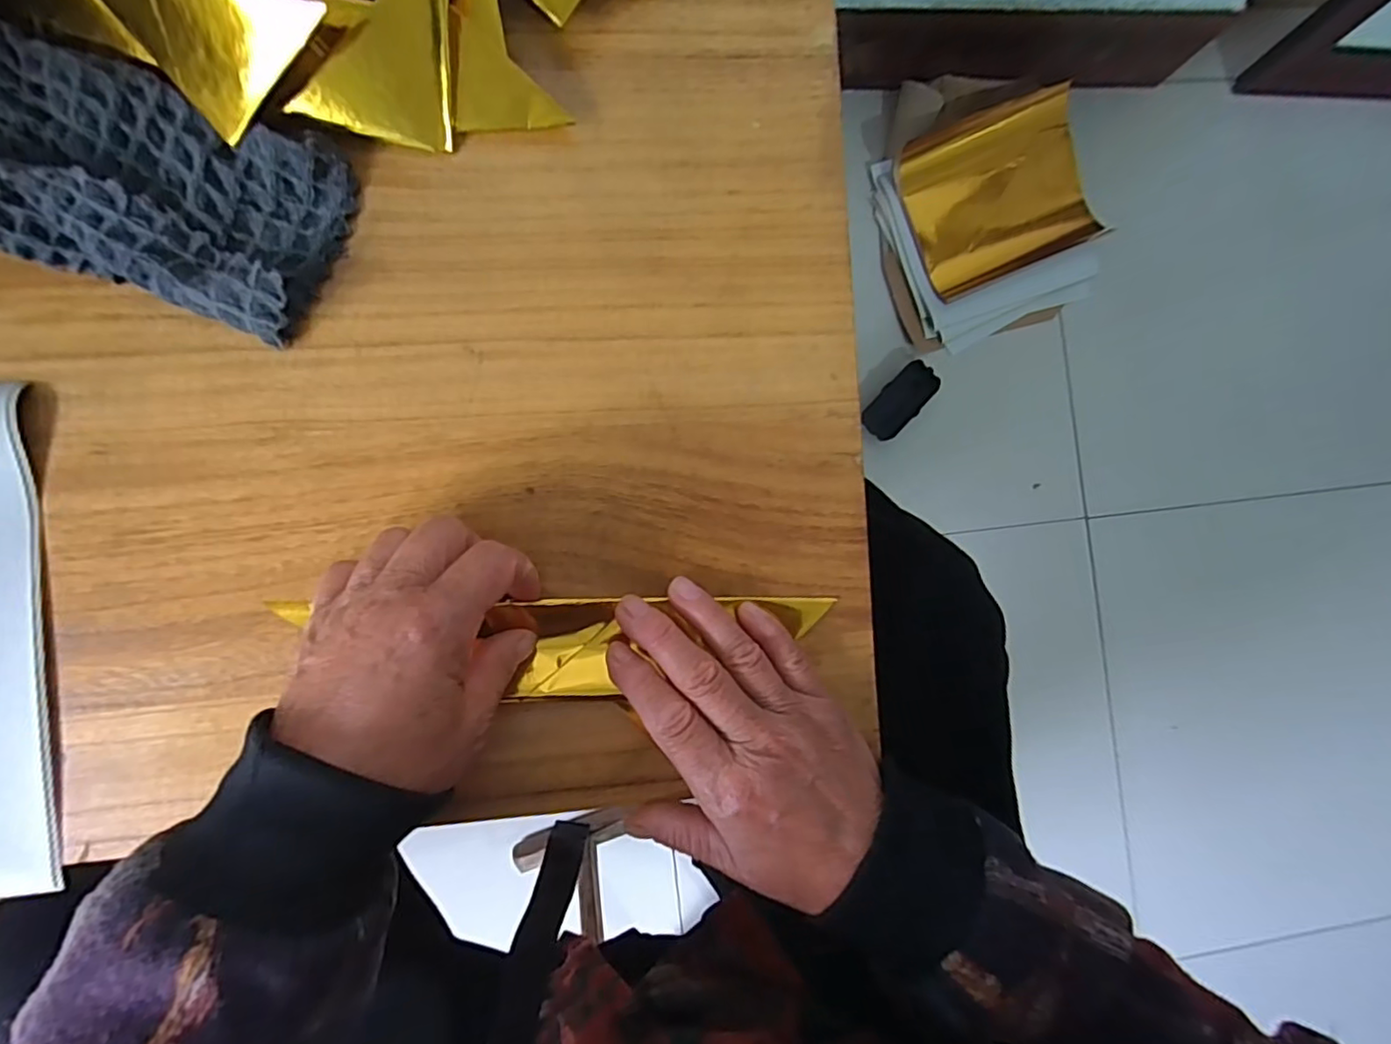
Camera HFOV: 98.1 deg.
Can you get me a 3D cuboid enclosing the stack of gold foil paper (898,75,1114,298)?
[{"bbox_3d":[0.389,-0.426,0.783,0.228,0.033,0.205,-22,92,8],"label":"stack of gold foil paper"}]

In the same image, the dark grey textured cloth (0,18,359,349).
[{"bbox_3d":[-0.247,-0.145,0.252,0.181,0.026,0.090,15,87,-6],"label":"dark grey textured cloth"}]

